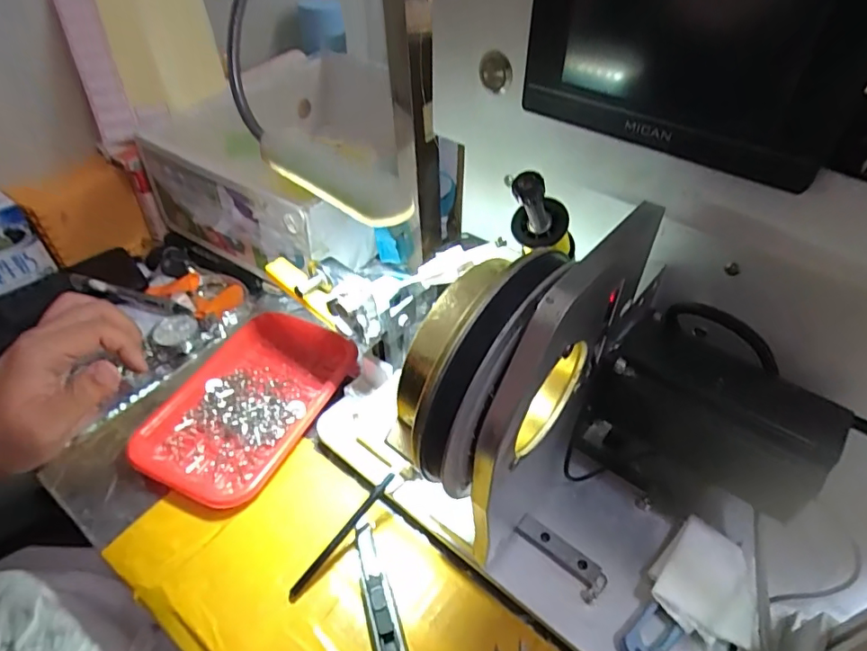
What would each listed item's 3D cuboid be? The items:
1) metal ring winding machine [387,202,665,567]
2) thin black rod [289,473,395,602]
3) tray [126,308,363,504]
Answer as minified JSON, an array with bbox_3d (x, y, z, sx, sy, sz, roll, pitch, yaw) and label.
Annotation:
[{"bbox_3d":[0.040,0.013,0.243,0.057,0.110,0.143,32,54,29],"label":"metal ring winding machine"},{"bbox_3d":[-0.057,0.130,0.326,0.006,0.007,0.091,32,71,31],"label":"thin black rod"},{"bbox_3d":[-0.141,0.057,0.406,0.111,0.022,0.172,15,47,16],"label":"tray"}]

